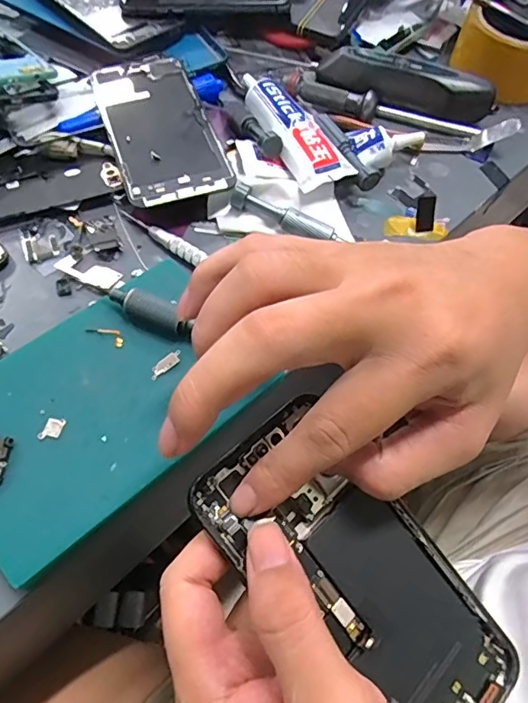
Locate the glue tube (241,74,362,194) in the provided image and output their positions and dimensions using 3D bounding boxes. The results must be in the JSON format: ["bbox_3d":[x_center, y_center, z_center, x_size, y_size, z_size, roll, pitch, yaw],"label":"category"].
[{"bbox_3d":[0.020,-0.178,0.384,0.041,0.020,0.134,-20,62,-16],"label":"glue tube"}]

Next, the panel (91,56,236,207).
[{"bbox_3d":[-0.078,-0.168,0.371,0.074,0.008,0.154,-16,61,-14],"label":"panel"}]

